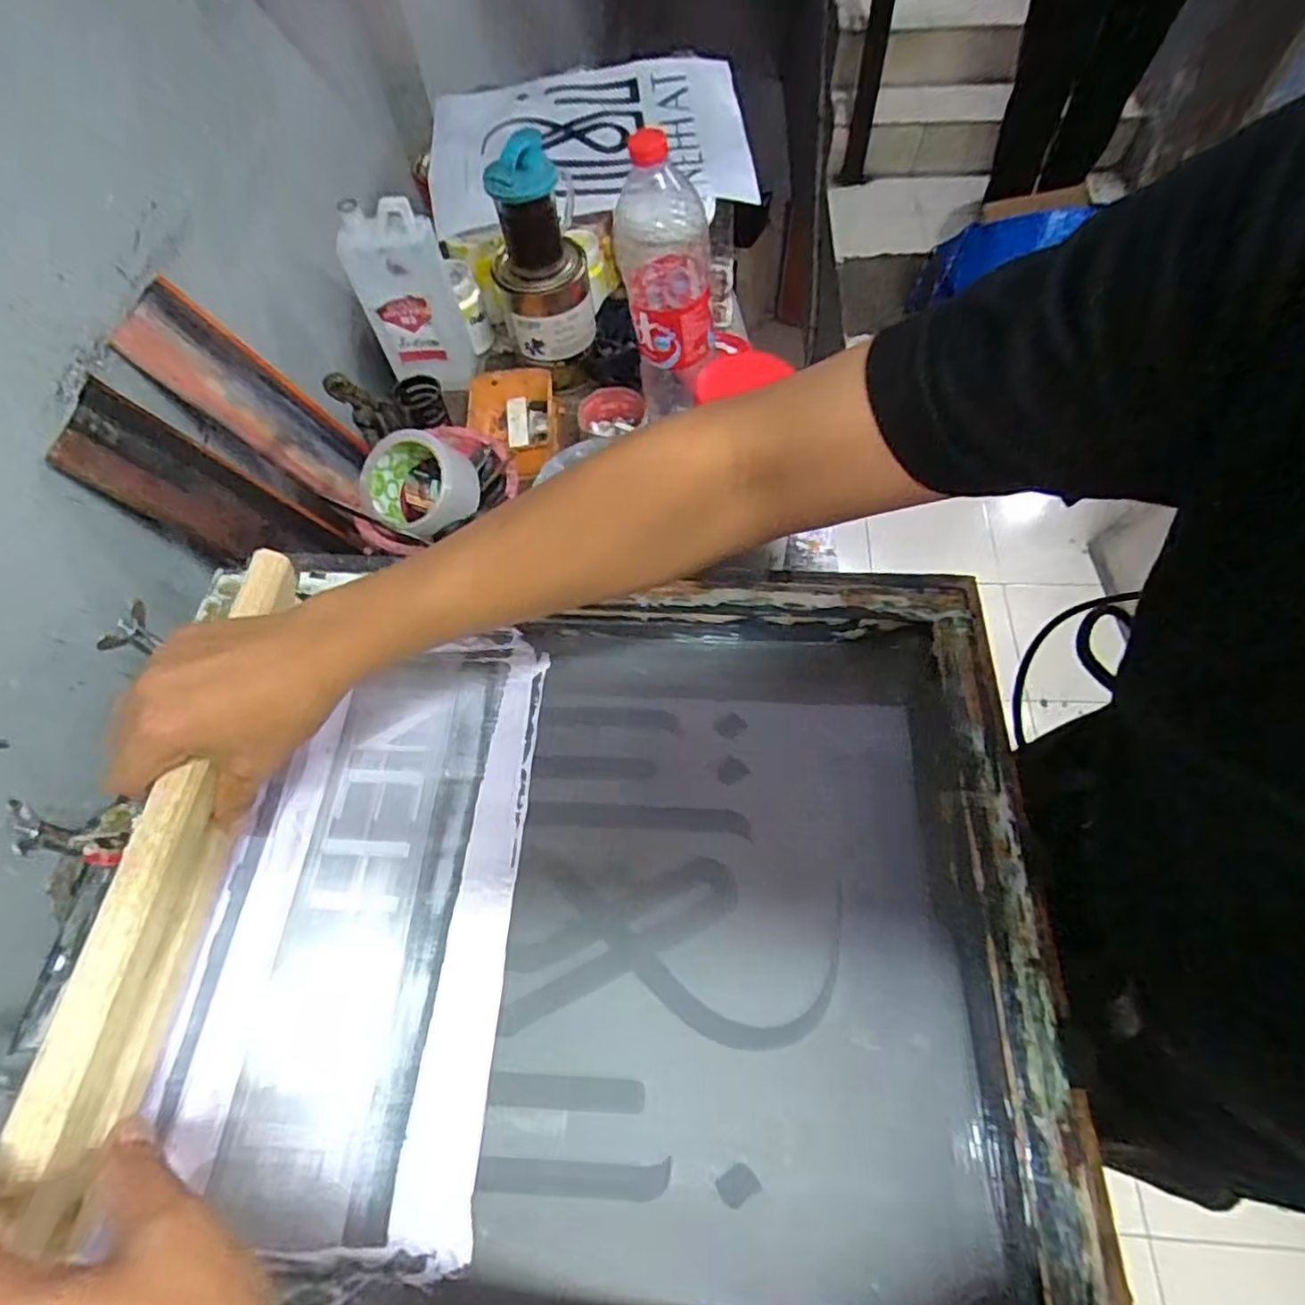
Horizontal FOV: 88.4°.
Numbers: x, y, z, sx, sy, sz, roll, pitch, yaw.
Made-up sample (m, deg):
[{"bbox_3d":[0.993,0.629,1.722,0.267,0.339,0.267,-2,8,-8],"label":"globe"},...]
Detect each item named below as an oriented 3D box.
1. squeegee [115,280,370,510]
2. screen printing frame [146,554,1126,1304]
[{"bbox_3d":[-0.380,-0.246,0.655,0.019,0.229,0.096,-11,58,28],"label":"squeegee"},{"bbox_3d":[-0.039,0.145,0.408,0.530,0.048,0.459,6,63,5],"label":"screen printing frame"}]

